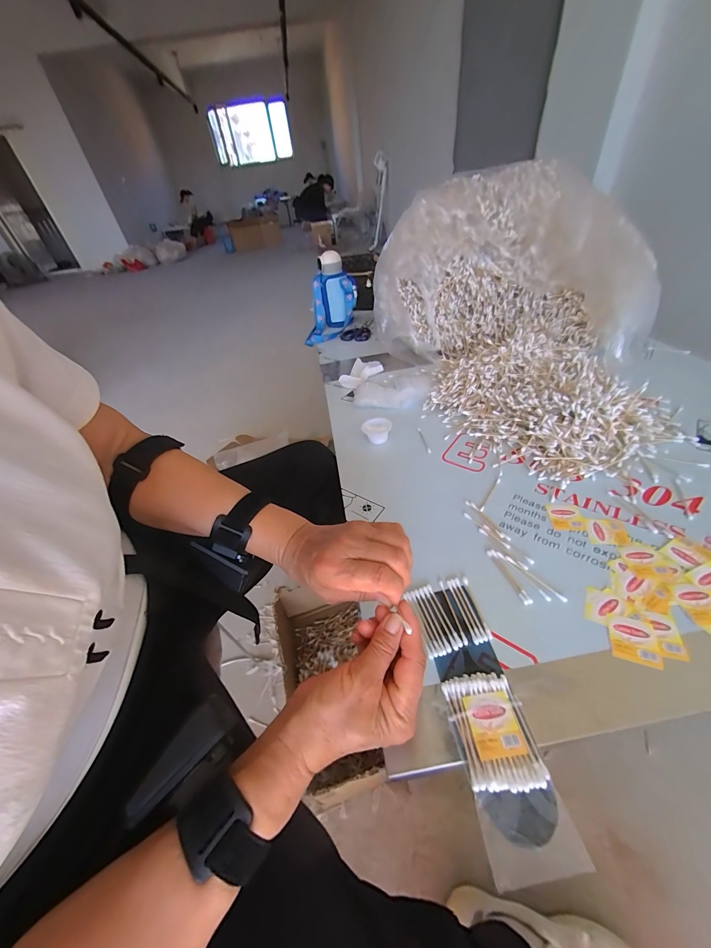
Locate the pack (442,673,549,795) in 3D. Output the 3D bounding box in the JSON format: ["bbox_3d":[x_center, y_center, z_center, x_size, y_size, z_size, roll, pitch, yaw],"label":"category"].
[{"bbox_3d":[0.116,0.215,0.274,0.058,0.008,0.080,-9,42,0],"label":"pack"}]

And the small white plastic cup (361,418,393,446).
[{"bbox_3d":[0.040,-0.080,0.595,0.052,0.028,0.044,0,43,9],"label":"small white plastic cup"}]

